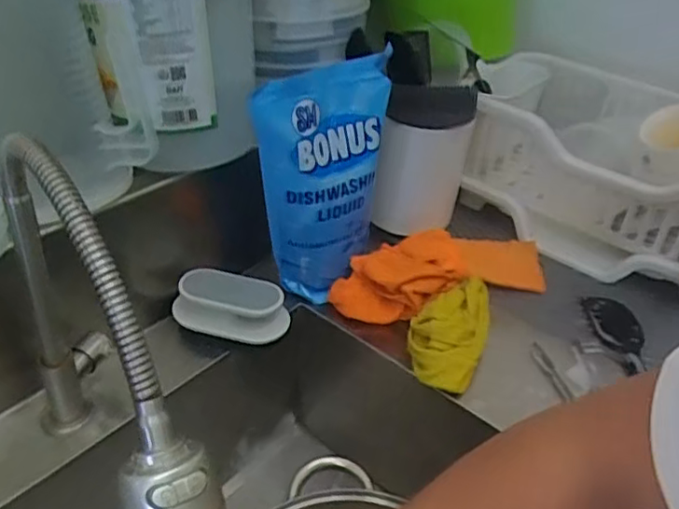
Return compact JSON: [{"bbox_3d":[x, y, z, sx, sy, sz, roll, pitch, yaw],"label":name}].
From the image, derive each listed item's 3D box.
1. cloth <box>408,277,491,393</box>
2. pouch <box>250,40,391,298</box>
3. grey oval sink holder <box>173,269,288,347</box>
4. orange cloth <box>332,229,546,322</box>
[{"bbox_3d":[0.114,0.070,0.629,0.073,0.050,0.153,16,37,15],"label":"cloth"},{"bbox_3d":[-0.015,-0.063,0.605,0.137,0.239,0.046,-13,40,-24],"label":"pouch"},{"bbox_3d":[-0.106,0.049,0.606,0.107,0.045,0.051,10,36,6],"label":"grey oval sink holder"},{"bbox_3d":[0.123,0.012,0.691,0.269,0.068,0.085,-12,39,-22],"label":"orange cloth"}]

